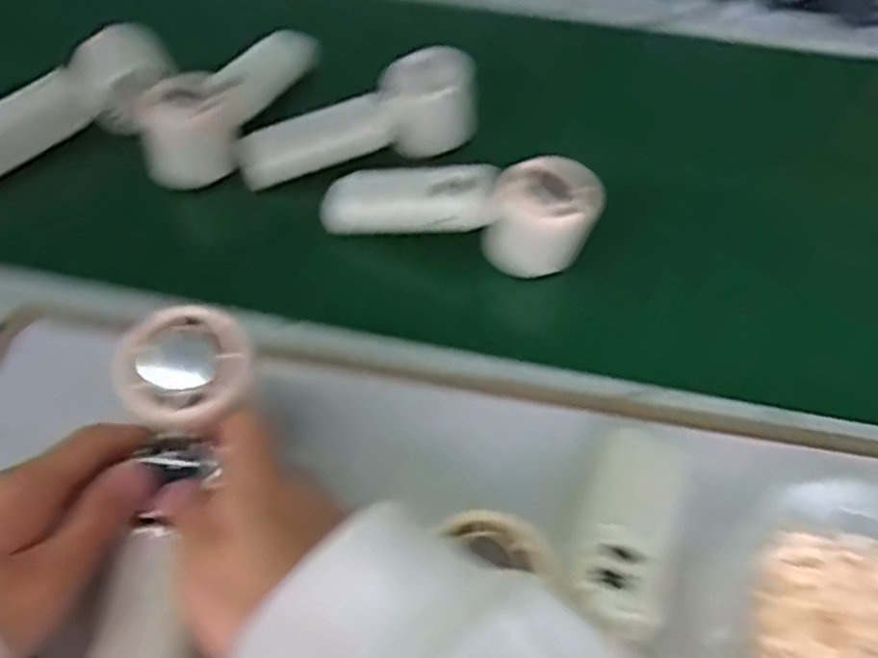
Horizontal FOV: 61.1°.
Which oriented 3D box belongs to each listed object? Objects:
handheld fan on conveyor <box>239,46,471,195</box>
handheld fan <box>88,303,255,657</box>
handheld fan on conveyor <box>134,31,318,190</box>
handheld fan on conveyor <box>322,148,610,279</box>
[{"bbox_3d":[-0.057,-0.149,0.528,0.170,0.055,0.047,-17,56,-14],"label":"handheld fan on conveyor"},{"bbox_3d":[-0.121,0.069,0.317,0.059,0.037,0.165,5,74,1],"label":"handheld fan"},{"bbox_3d":[-0.151,-0.174,0.544,0.046,0.063,0.177,23,56,14],"label":"handheld fan on conveyor"},{"bbox_3d":[0.012,-0.079,0.479,0.173,0.054,0.048,7,54,3],"label":"handheld fan on conveyor"}]

